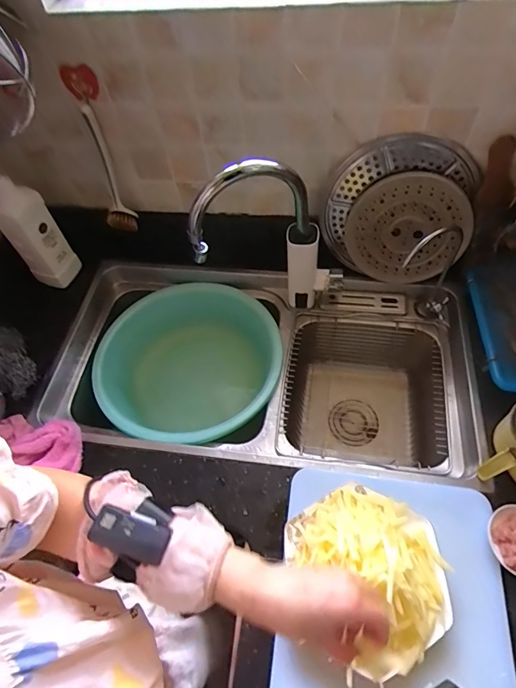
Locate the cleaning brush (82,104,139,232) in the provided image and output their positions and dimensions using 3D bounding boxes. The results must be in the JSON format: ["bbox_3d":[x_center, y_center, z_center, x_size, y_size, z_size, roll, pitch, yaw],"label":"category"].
[{"bbox_3d":[-0.287,-0.318,0.767,0.053,0.224,0.084,-21,58,-9],"label":"cleaning brush"}]

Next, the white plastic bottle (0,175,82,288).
[{"bbox_3d":[-0.443,-0.224,0.804,0.093,0.299,0.059,-34,61,-17],"label":"white plastic bottle"}]

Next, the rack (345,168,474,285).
[{"bbox_3d":[0.282,-0.214,0.791,0.213,0.221,0.020,32,48,-12],"label":"rack"}]

